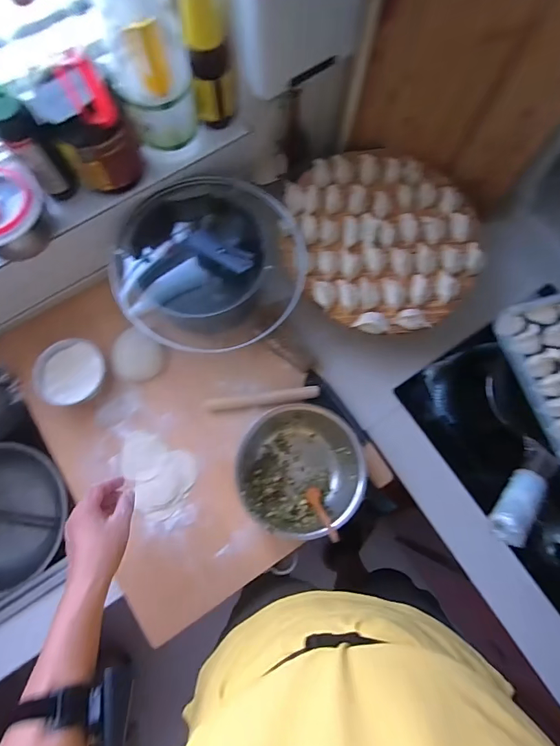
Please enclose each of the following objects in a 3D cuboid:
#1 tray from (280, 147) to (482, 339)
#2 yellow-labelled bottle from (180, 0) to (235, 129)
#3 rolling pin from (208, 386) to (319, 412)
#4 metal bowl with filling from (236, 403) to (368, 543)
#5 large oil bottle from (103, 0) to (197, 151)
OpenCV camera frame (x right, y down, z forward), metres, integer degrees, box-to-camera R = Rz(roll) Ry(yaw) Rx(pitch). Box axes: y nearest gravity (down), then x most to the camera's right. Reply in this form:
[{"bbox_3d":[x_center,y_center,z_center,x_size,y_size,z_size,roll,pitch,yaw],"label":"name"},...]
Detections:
[{"bbox_3d":[0.206,-0.256,0.768,0.329,0.032,0.360,0,76,-1],"label":"tray"},{"bbox_3d":[-0.109,-0.492,0.618,0.057,0.239,0.058,11,76,2],"label":"yellow-labelled bottle"},{"bbox_3d":[-0.031,0.049,0.768,0.210,0.018,0.023,-7,76,-3],"label":"rolling pin"},{"bbox_3d":[0.035,0.169,0.710,0.206,0.083,0.208,0,76,-1],"label":"metal bowl with filling"},{"bbox_3d":[-0.196,-0.480,0.594,0.109,0.269,0.128,-13,77,-4],"label":"large oil bottle"}]

